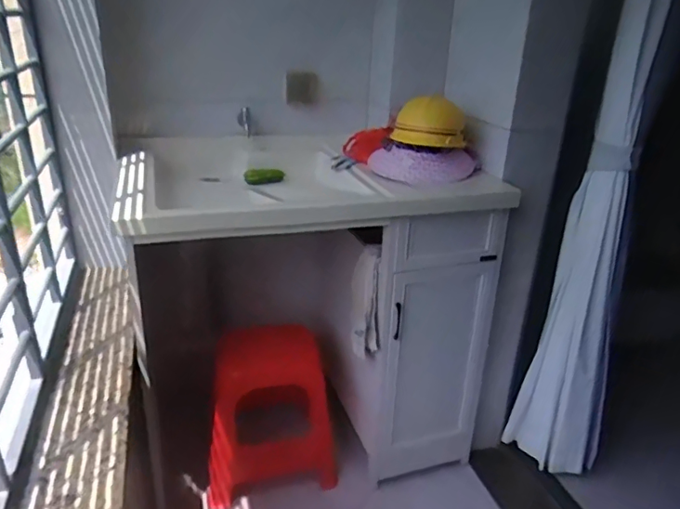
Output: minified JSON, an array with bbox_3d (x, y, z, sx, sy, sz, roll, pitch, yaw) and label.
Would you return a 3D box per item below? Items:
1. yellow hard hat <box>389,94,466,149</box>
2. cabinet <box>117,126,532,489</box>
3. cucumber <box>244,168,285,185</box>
[{"bbox_3d":[0.264,-0.393,1.564,0.209,0.116,0.297,6,24,8],"label":"yellow hard hat"},{"bbox_3d":[-0.088,0.154,1.708,1.025,0.908,0.672,-4,25,-14],"label":"cabinet"},{"bbox_3d":[-0.231,-0.246,1.693,0.132,0.044,0.043,-8,26,-22],"label":"cucumber"}]

